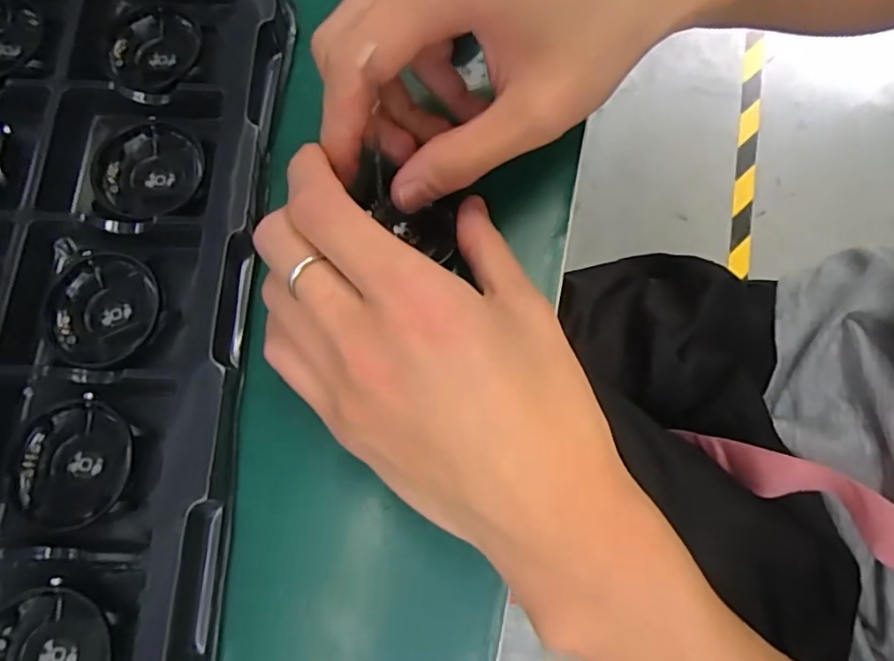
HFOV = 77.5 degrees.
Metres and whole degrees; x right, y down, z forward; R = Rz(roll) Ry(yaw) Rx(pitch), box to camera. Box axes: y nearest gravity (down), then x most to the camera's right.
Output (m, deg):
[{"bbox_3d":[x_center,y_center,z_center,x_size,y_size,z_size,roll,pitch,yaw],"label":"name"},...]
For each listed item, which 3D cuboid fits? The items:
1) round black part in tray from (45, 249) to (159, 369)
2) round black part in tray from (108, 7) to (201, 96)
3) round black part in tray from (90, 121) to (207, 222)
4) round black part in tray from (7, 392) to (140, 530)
[{"bbox_3d":[-0.133,-0.008,0.213,0.038,0.010,0.043,9,74,1],"label":"round black part in tray"},{"bbox_3d":[-0.127,-0.122,0.244,0.040,0.012,0.045,-35,78,-11],"label":"round black part in tray"},{"bbox_3d":[-0.122,-0.065,0.231,0.043,0.009,0.042,1,74,-2],"label":"round black part in tray"},{"bbox_3d":[-0.132,0.047,0.197,0.042,0.011,0.042,2,74,-2],"label":"round black part in tray"}]

